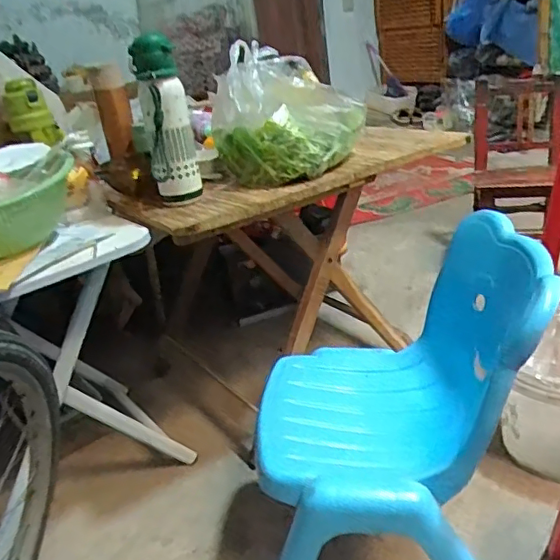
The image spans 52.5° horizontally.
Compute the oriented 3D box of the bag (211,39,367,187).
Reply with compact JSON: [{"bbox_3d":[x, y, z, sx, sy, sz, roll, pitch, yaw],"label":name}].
[{"bbox_3d":[0.013,-0.273,0.951,0.254,0.168,0.199,-5,25,6],"label":"bag"}]

